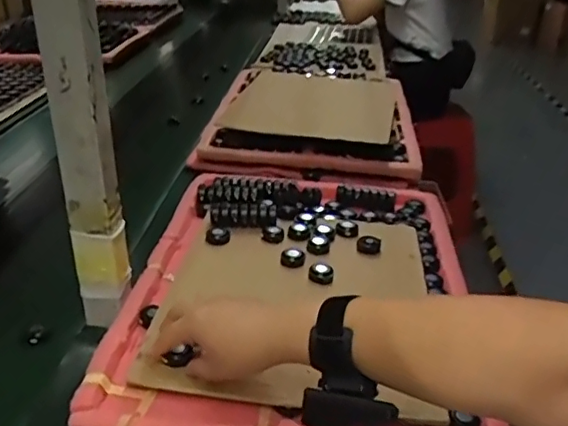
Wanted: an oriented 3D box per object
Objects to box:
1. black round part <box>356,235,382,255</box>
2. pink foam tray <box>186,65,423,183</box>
[{"bbox_3d":[0.110,0.041,0.746,0.031,0.009,0.034,3,28,3],"label":"black round part"},{"bbox_3d":[0.058,-0.201,1.130,0.376,0.055,0.449,4,28,5],"label":"pink foam tray"}]

